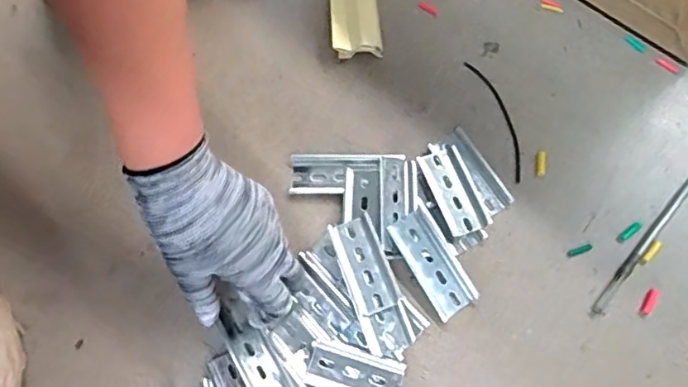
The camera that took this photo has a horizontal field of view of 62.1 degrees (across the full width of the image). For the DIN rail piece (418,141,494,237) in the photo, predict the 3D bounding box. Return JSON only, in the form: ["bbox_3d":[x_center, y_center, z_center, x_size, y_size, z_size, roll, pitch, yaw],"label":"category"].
[{"bbox_3d":[0.093,-0.004,0.485,0.037,0.008,0.081,-22,70,-6],"label":"DIN rail piece"}]

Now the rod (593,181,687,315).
[{"bbox_3d":[0.262,0.024,0.471,0.009,0.005,0.191,39,75,15],"label":"rod"}]

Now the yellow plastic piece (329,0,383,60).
[{"bbox_3d":[0.009,-0.176,0.550,0.045,0.023,0.096,-4,69,0],"label":"yellow plastic piece"}]

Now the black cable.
[{"bbox_3d":[0.139,-0.067,0.512,0.020,0.005,0.122,-17,70,-5],"label":"black cable"}]

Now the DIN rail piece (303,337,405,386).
[{"bbox_3d":[0.008,0.137,0.433,0.070,0.010,0.036,17,71,8],"label":"DIN rail piece"}]

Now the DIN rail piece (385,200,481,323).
[{"bbox_3d":[0.072,0.054,0.462,0.040,0.013,0.087,-29,71,-9],"label":"DIN rail piece"}]

